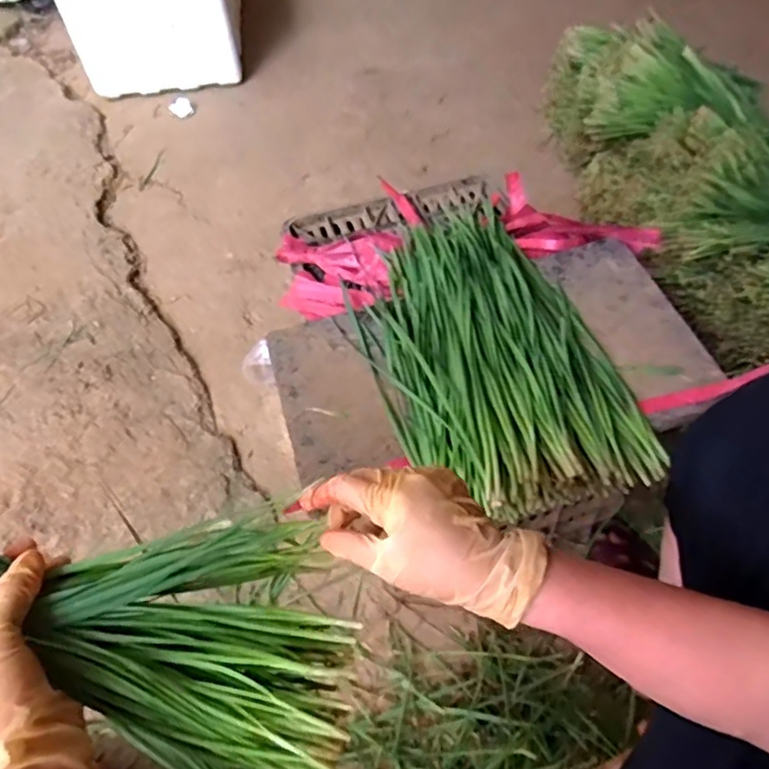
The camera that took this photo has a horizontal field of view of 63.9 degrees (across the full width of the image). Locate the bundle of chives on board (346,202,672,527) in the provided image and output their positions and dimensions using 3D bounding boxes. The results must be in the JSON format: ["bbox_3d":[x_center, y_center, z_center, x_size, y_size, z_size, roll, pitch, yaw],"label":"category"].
[{"bbox_3d":[0.110,-0.048,0.670,0.238,0.057,0.389,-17,55,-11],"label":"bundle of chives on board"}]

